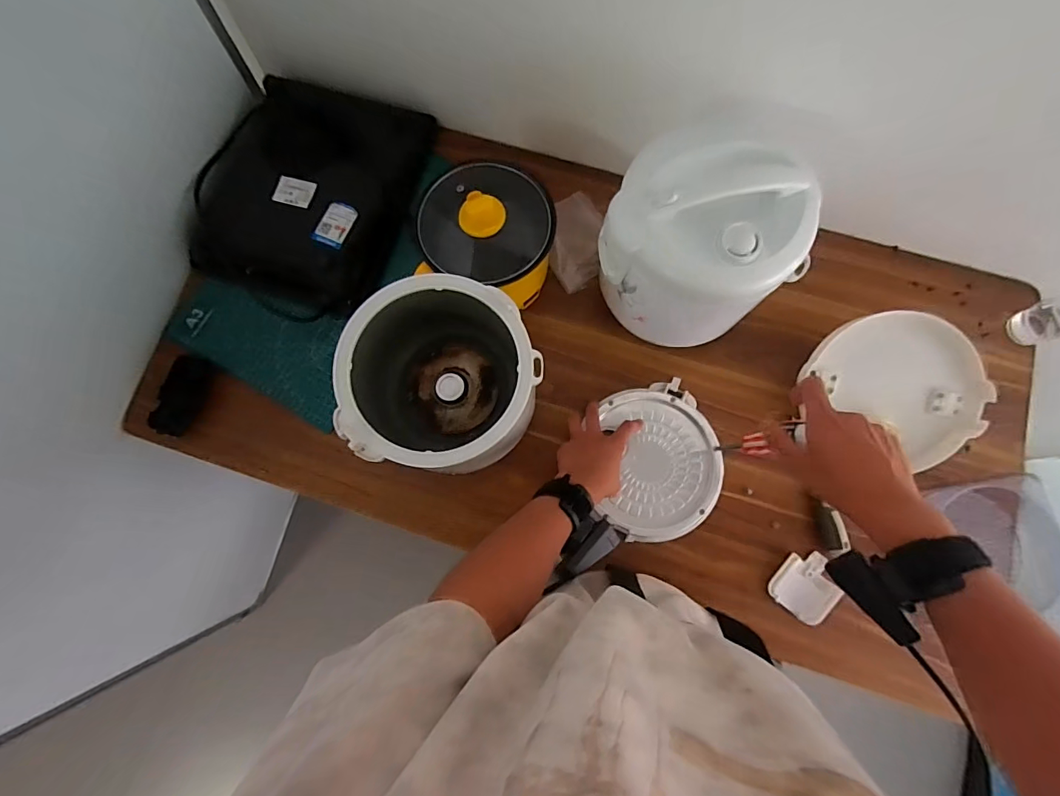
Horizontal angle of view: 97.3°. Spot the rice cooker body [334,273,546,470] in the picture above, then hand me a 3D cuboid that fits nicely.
[{"bbox_3d":[-0.098,-0.016,0.568,0.204,0.174,0.199,-5,78,0],"label":"rice cooker body"}]

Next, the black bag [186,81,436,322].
[{"bbox_3d":[-0.326,-0.307,0.687,0.273,0.081,0.363,19,79,5],"label":"black bag"}]

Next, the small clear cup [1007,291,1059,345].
[{"bbox_3d":[0.725,-0.107,0.645,0.064,0.067,0.066,0,78,1],"label":"small clear cup"}]

